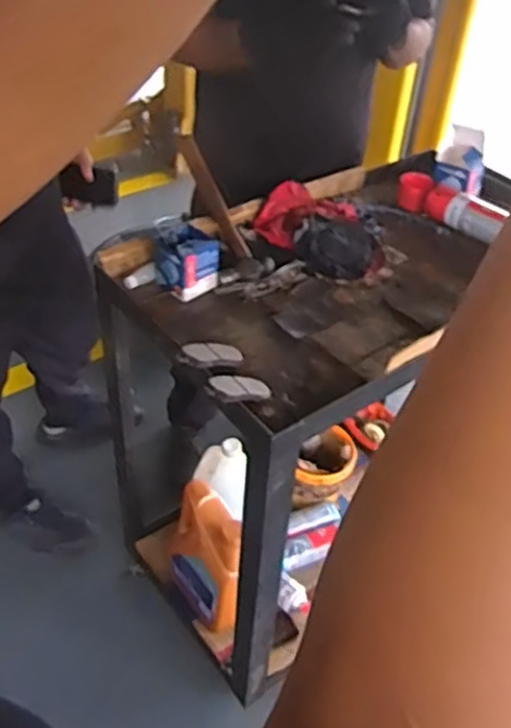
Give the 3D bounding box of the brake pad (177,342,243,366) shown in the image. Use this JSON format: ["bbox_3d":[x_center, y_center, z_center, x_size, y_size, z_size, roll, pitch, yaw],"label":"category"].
[{"bbox_3d":[-0.063,-0.013,0.981,0.099,0.020,0.045,-4,36,-46],"label":"brake pad"}]

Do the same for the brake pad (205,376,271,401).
[{"bbox_3d":[-0.026,0.032,0.929,0.048,0.016,0.106,36,21,30],"label":"brake pad"}]

